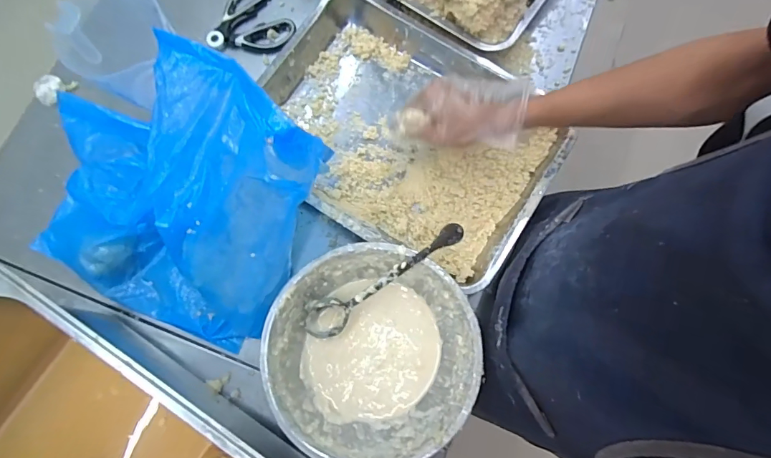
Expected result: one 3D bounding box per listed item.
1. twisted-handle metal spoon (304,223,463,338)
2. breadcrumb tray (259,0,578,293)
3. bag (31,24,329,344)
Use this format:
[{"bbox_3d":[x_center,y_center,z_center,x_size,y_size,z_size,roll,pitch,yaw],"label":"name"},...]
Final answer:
[{"bbox_3d":[-0.005,0.061,0.471,0.217,0.026,0.044,-34,79,15],"label":"twisted-handle metal spoon"},{"bbox_3d":[0.019,-0.125,0.535,0.381,0.056,0.279,33,79,6],"label":"breadcrumb tray"},{"bbox_3d":[-0.261,-0.045,0.457,0.278,0.164,0.275,21,78,4],"label":"bag"}]

